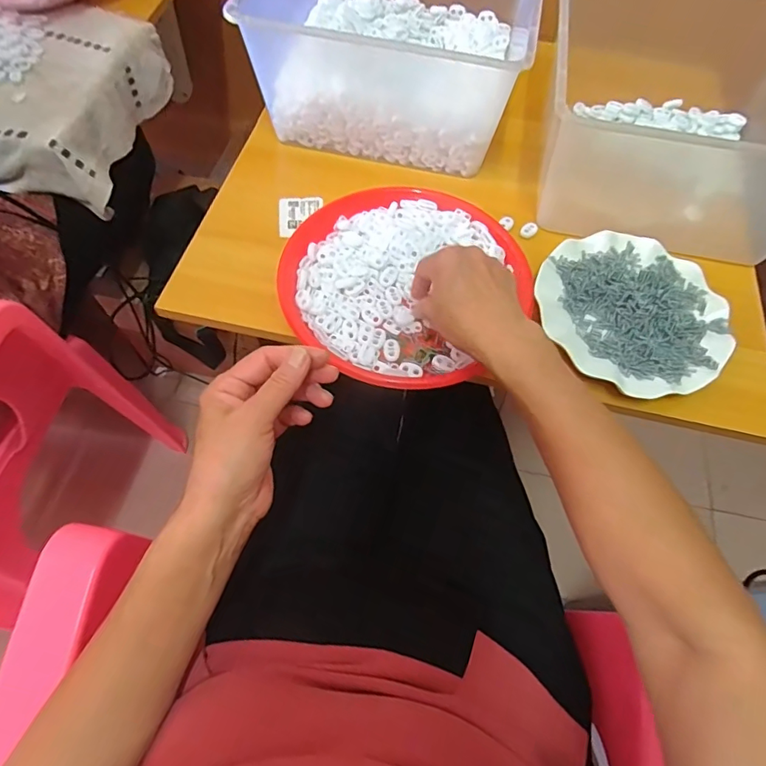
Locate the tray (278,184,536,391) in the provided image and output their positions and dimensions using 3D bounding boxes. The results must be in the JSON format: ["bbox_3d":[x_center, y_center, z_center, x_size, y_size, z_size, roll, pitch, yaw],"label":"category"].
[{"bbox_3d":[0.021,-0.105,0.479,0.222,0.023,0.227,0,63,0],"label":"tray"}]

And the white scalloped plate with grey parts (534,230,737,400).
[{"bbox_3d":[0.238,-0.069,0.466,0.170,0.020,0.174,0,63,0],"label":"white scalloped plate with grey parts"}]

